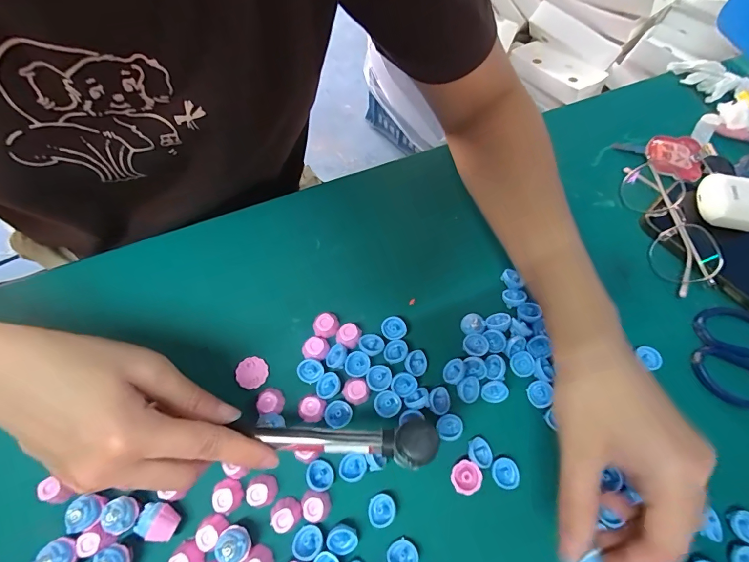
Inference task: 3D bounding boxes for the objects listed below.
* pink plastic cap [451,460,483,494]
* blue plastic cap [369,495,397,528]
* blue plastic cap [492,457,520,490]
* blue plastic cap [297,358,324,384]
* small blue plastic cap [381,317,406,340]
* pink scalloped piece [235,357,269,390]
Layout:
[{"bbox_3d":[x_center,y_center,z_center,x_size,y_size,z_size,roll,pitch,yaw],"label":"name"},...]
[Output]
[{"bbox_3d":[0.063,0.137,0.261,0.021,0.011,0.020,1,68,-3],"label":"pink plastic cap"},{"bbox_3d":[0.005,0.156,0.253,0.018,0.007,0.018,1,68,-3],"label":"blue plastic cap"},{"bbox_3d":[0.092,0.136,0.264,0.018,0.009,0.019,4,68,-2],"label":"blue plastic cap"},{"bbox_3d":[-0.049,0.068,0.284,0.019,0.004,0.018,1,68,-3],"label":"blue plastic cap"},{"bbox_3d":[0.015,0.038,0.298,0.018,0.008,0.017,1,68,-3],"label":"small blue plastic cap"},{"bbox_3d":[-0.094,0.070,0.285,0.023,0.004,0.023,1,68,-3],"label":"pink scalloped piece"}]

